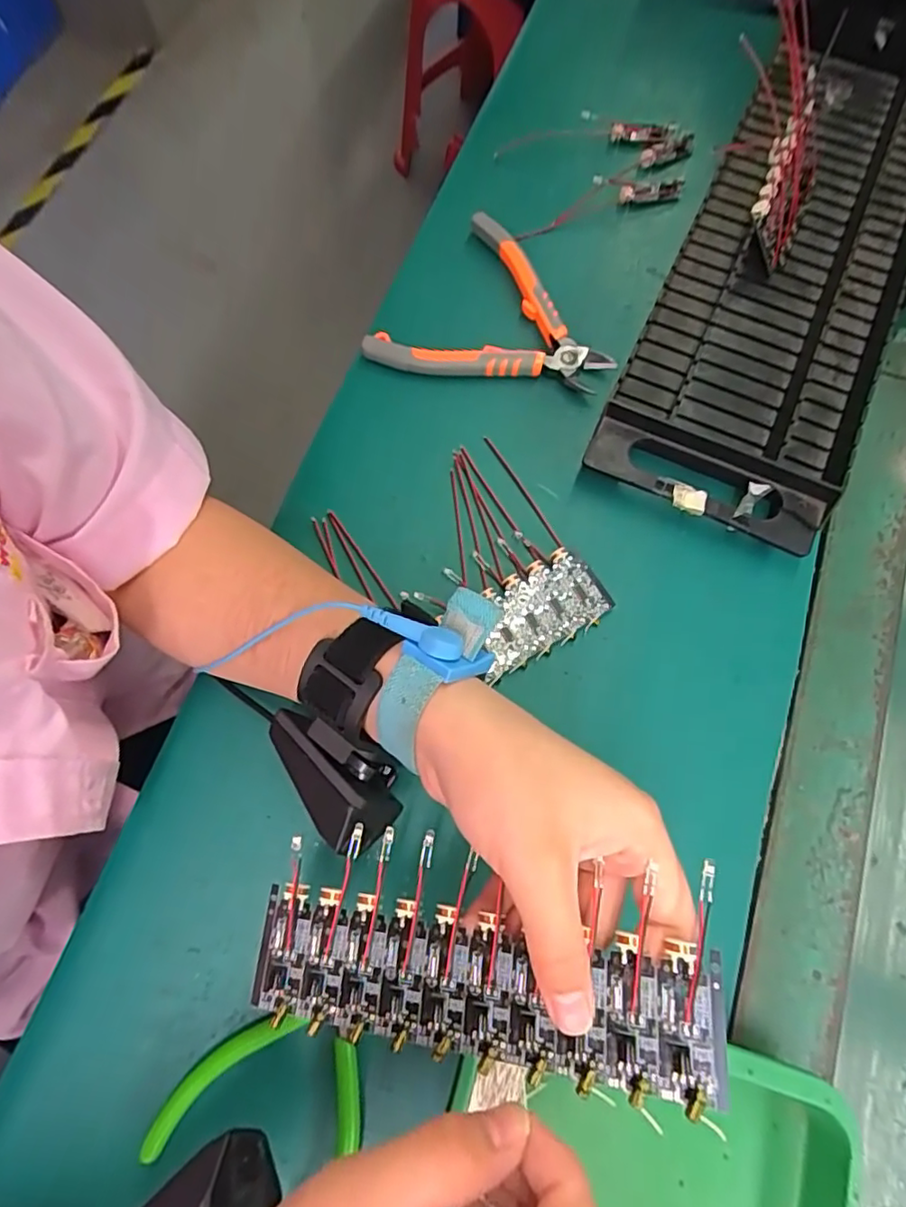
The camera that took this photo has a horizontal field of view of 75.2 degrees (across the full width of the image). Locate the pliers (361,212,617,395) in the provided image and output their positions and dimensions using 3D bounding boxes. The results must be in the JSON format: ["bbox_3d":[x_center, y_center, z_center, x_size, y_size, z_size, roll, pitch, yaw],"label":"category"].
[{"bbox_3d":[0.025,-0.200,0.386,0.151,0.019,0.121,6,74,-2],"label":"pliers"}]

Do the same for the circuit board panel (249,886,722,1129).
[{"bbox_3d":[0.004,0.131,0.202,0.162,0.007,0.042,1,73,18],"label":"circuit board panel"}]

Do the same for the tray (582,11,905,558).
[{"bbox_3d":[0.228,-0.235,0.383,0.137,0.040,0.426,26,74,4],"label":"tray"}]

